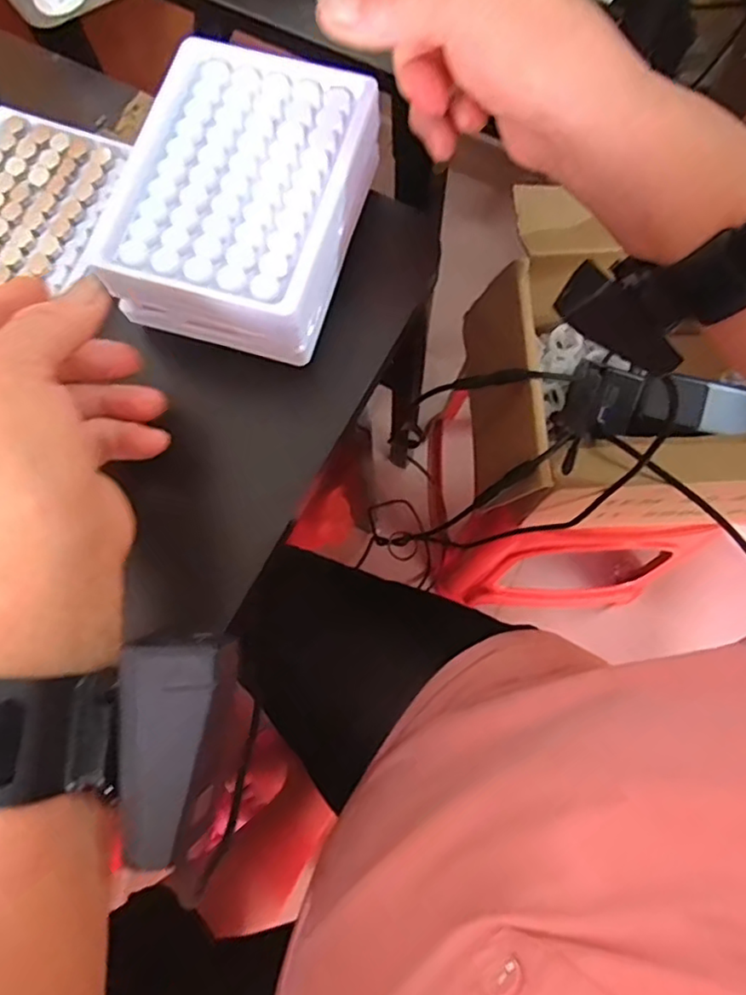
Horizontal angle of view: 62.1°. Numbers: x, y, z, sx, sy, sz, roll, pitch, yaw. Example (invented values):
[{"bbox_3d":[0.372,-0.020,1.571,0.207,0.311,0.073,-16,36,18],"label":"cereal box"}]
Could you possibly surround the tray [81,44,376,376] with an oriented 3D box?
[{"bbox_3d":[-0.058,-0.142,0.300,0.105,0.039,0.135,15,76,5],"label":"tray"}]

